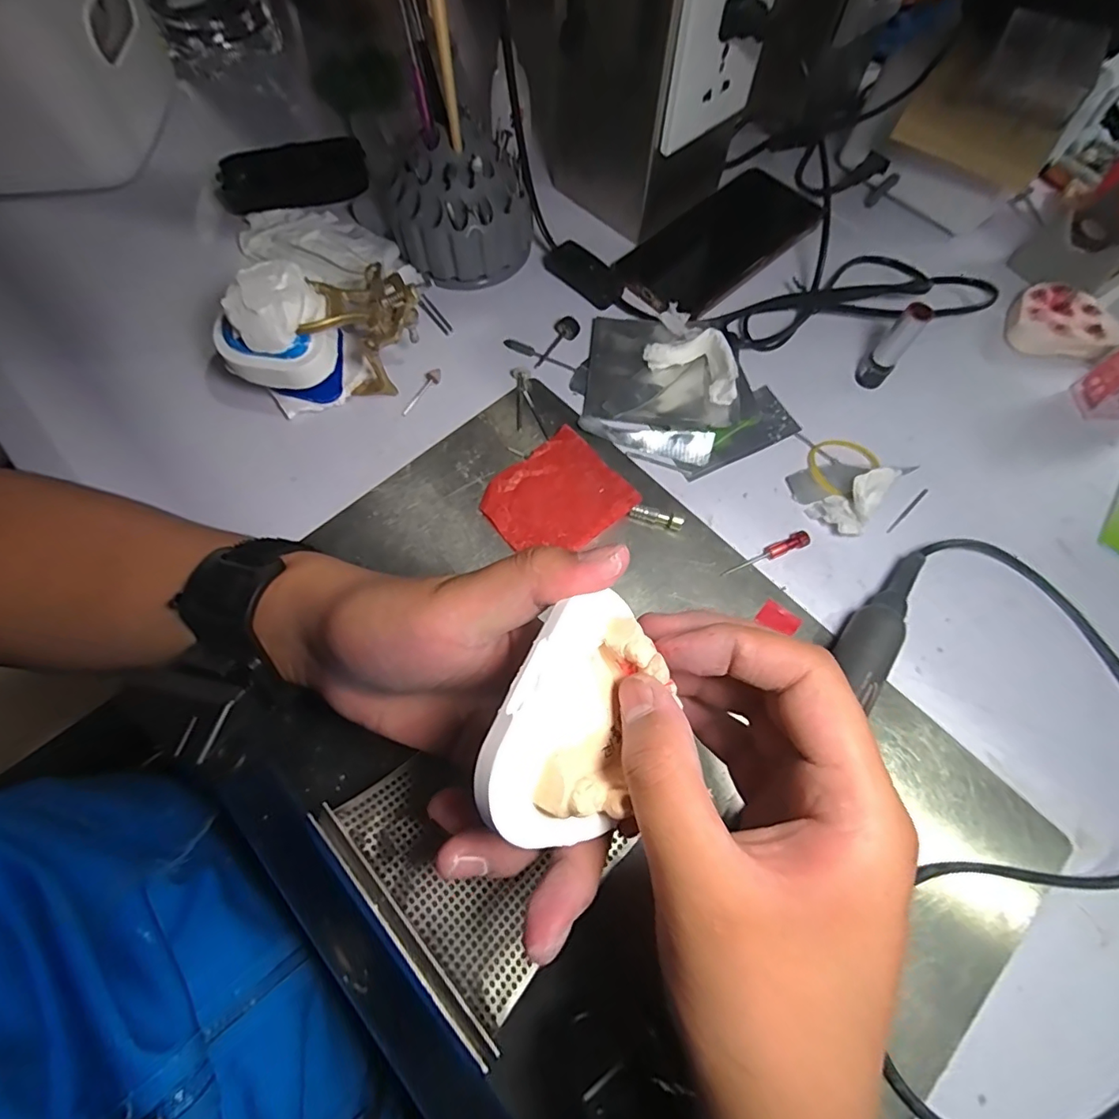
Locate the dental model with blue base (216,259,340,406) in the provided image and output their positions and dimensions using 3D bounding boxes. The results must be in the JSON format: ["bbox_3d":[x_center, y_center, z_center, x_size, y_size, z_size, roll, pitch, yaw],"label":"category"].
[{"bbox_3d":[-0.171,-0.133,0.327,0.070,0.072,0.069,-34,72,-13],"label":"dental model with blue base"}]

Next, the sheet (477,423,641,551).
[{"bbox_3d":[-0.003,-0.037,0.324,0.079,0.009,0.070,-36,73,-14],"label":"sheet"}]

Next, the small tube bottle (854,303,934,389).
[{"bbox_3d":[0.219,-0.140,0.346,0.018,0.055,0.016,37,72,13],"label":"small tube bottle"}]

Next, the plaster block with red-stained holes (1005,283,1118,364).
[{"bbox_3d":[0.367,-0.168,0.380,0.071,0.018,0.057,32,71,11],"label":"plaster block with red-stained holes"}]

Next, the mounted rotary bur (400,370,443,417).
[{"bbox_3d":[-0.093,-0.114,0.357,0.012,0.006,0.039,28,70,10],"label":"mounted rotary bur"}]

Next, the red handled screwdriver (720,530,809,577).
[{"bbox_3d":[0.123,-0.003,0.313,0.056,0.007,0.010,-22,70,-9],"label":"red handled screwdriver"}]

